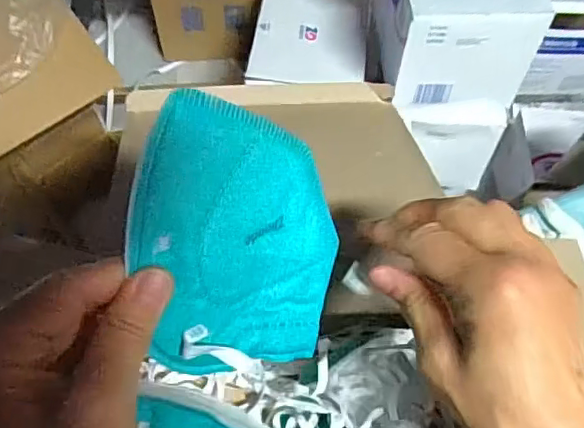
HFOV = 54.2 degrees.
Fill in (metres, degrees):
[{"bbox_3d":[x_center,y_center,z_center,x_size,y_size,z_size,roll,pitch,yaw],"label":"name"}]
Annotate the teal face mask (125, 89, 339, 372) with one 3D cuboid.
[{"bbox_3d":[-0.019,0.012,0.254,0.100,0.004,0.112,6,97,-37],"label":"teal face mask"}]

